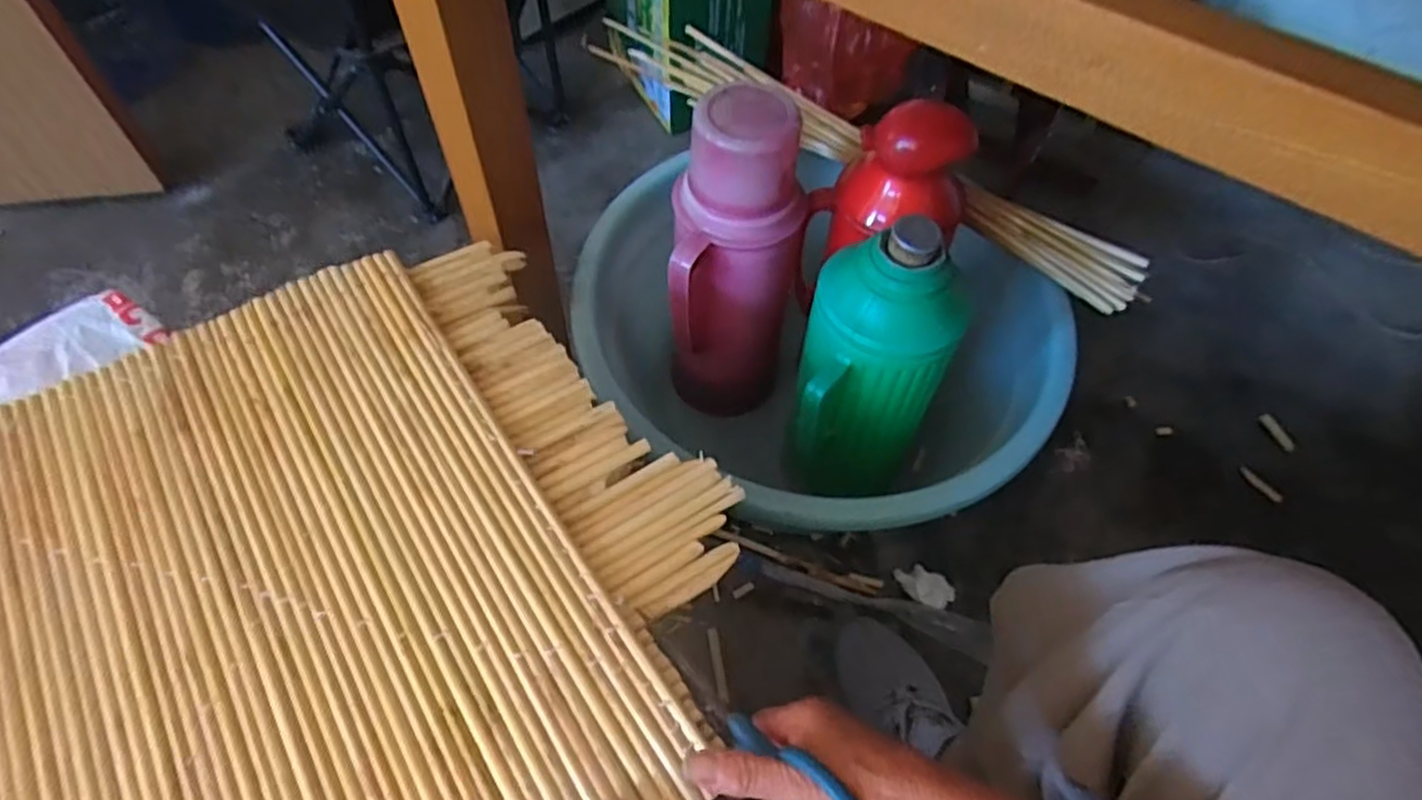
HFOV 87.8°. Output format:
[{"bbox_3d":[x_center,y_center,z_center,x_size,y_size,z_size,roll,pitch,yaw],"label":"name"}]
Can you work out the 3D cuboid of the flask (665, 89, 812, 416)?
[{"bbox_3d":[0.024,-0.117,0.721,0.118,0.341,0.110,6,56,3],"label":"flask"}]

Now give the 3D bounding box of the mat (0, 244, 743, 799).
[{"bbox_3d":[-0.213,0.098,0.430,0.390,0.008,0.434,-30,63,-22],"label":"mat"}]

